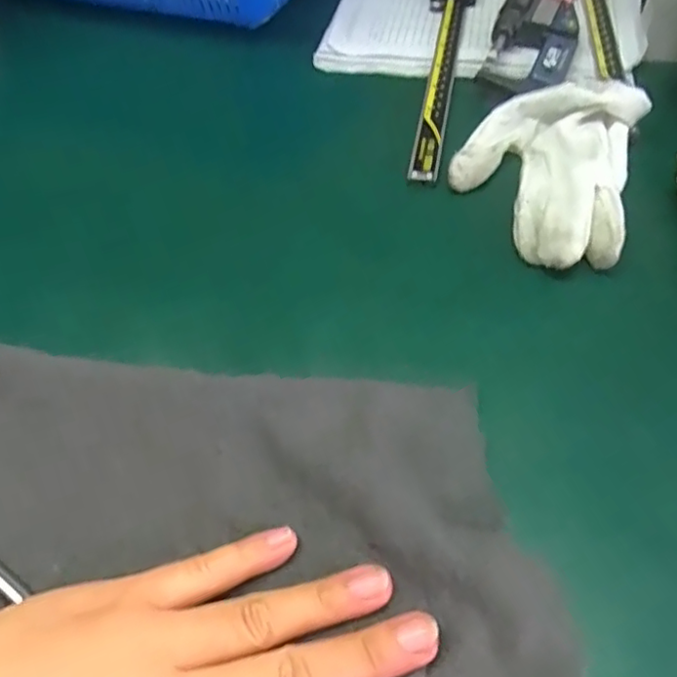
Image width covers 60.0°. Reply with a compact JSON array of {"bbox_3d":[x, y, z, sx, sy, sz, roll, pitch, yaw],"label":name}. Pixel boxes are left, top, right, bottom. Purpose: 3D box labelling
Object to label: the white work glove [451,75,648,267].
[{"bbox_3d":[0.107,-0.092,0.308,0.088,0.029,0.121,17,56,14],"label":"white work glove"}]

